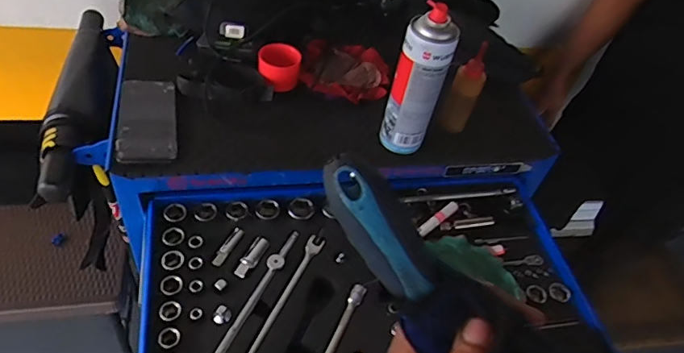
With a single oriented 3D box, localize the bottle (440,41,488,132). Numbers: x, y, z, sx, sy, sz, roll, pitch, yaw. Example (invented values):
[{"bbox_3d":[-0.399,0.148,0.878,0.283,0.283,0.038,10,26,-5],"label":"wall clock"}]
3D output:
[{"bbox_3d":[0.187,-0.131,0.754,0.044,0.156,0.032,19,49,10],"label":"bottle"}]

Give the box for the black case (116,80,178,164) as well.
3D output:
[{"bbox_3d":[-0.274,-0.082,0.707,0.076,0.019,0.168,-4,50,-15],"label":"black case"}]

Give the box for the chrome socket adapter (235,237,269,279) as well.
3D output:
[{"bbox_3d":[-0.122,0.108,0.674,0.022,0.013,0.062,24,49,10],"label":"chrome socket adapter"}]

